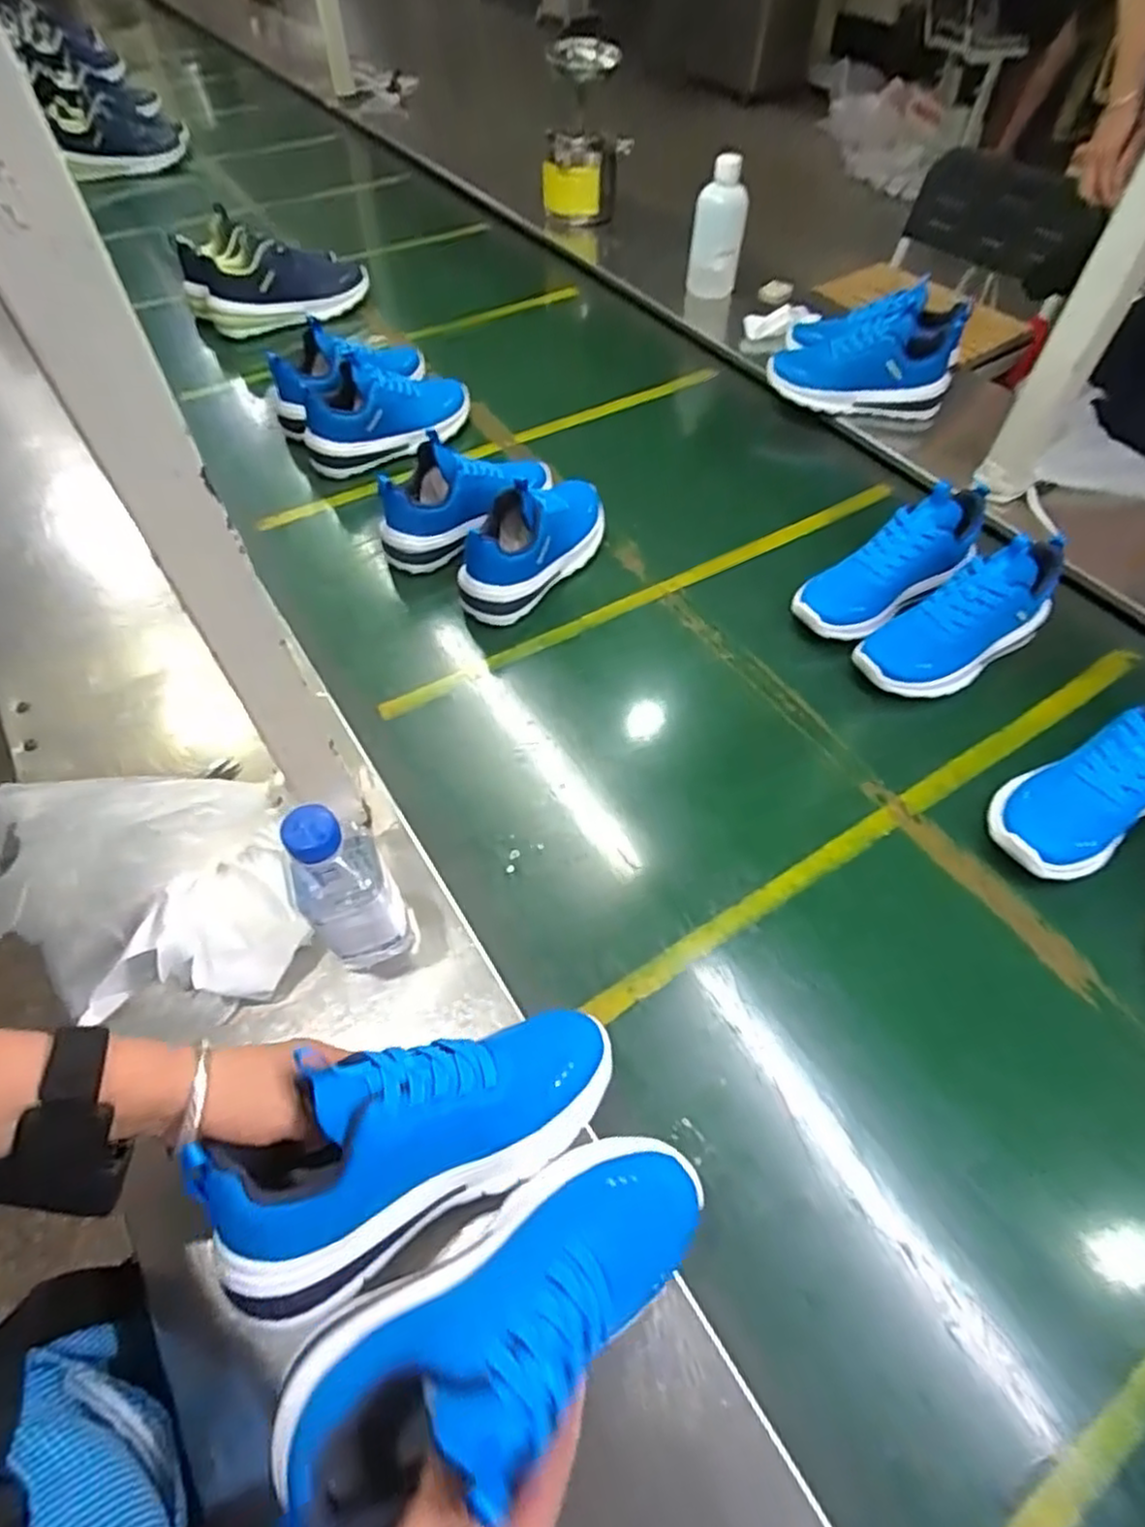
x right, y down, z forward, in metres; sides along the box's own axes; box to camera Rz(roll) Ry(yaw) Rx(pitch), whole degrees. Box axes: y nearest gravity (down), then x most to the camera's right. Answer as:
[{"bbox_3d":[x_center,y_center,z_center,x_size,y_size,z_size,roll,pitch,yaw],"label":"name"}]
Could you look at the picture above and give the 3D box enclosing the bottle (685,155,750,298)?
[{"bbox_3d":[0.226,-0.831,1.090,0.080,0.178,0.062,9,55,7],"label":"bottle"}]

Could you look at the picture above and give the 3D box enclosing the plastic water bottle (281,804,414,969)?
[{"bbox_3d":[-0.152,0.084,0.469,0.060,0.160,0.058,-31,60,-20],"label":"plastic water bottle"}]

